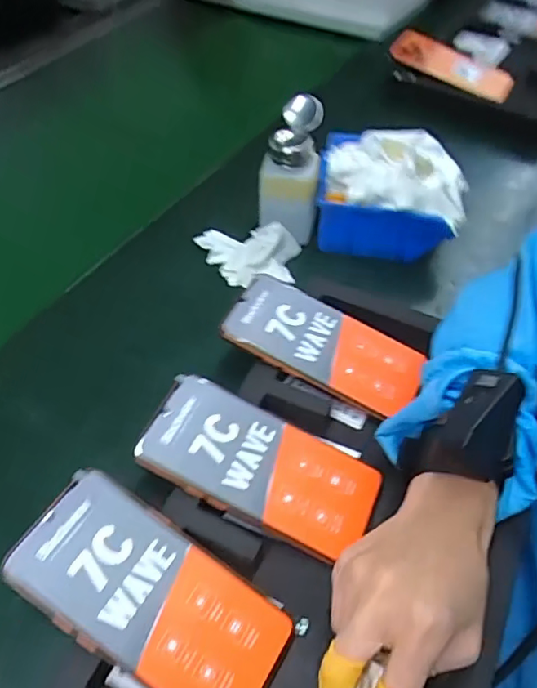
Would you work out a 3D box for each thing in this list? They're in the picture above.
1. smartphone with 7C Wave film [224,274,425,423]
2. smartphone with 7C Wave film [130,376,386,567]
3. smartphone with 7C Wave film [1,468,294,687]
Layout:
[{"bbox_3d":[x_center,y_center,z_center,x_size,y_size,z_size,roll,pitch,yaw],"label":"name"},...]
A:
[{"bbox_3d":[0.045,0.000,0.446,0.154,0.010,0.074,26,55,4],"label":"smartphone with 7C Wave film"},{"bbox_3d":[-0.005,0.082,0.376,0.158,0.007,0.076,25,54,4],"label":"smartphone with 7C Wave film"},{"bbox_3d":[-0.068,0.145,0.320,0.159,0.007,0.077,33,57,7],"label":"smartphone with 7C Wave film"}]

